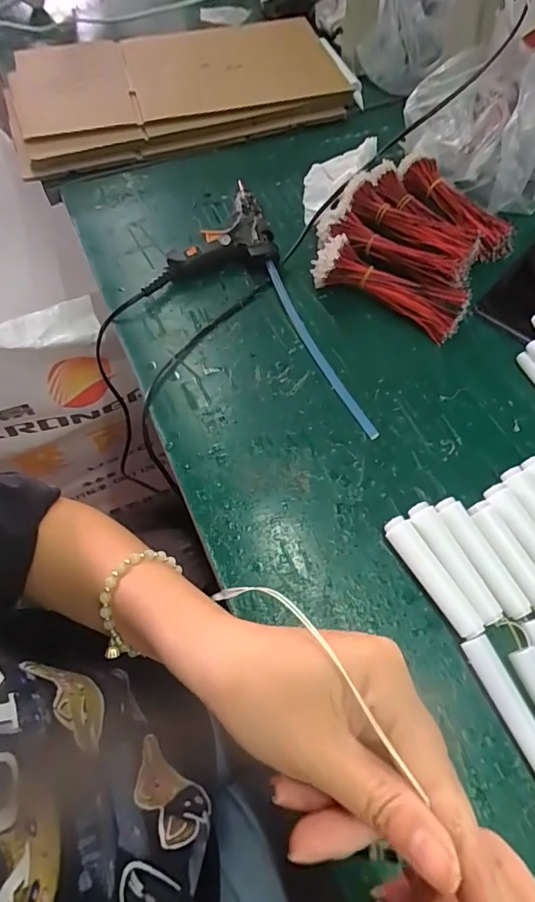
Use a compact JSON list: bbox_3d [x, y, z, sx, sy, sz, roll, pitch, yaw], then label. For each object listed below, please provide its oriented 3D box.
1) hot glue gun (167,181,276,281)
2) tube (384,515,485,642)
[{"bbox_3d":[-0.050,-0.232,0.507,0.106,0.034,0.126,-7,63,-4],"label":"hot glue gun"},{"bbox_3d":[0.112,0.087,0.335,0.019,0.017,0.088,-26,65,-13],"label":"tube"}]

